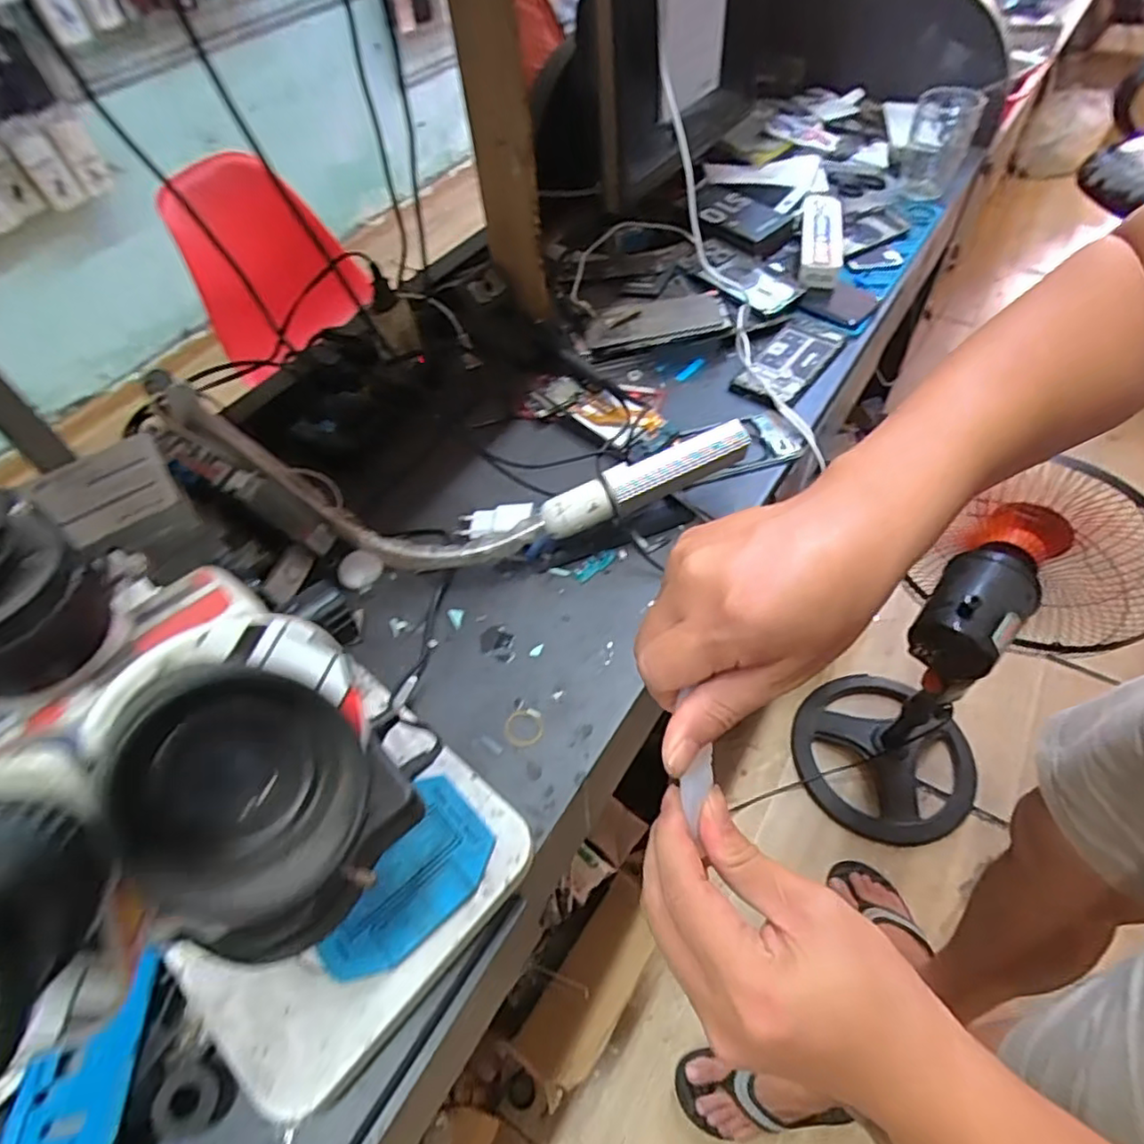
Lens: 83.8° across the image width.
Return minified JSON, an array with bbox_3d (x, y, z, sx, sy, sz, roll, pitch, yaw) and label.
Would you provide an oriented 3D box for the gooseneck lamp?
[{"bbox_3d":[-0.118,-0.090,0.565,0.539,0.112,0.124,3,54,6],"label":"gooseneck lamp"}]

